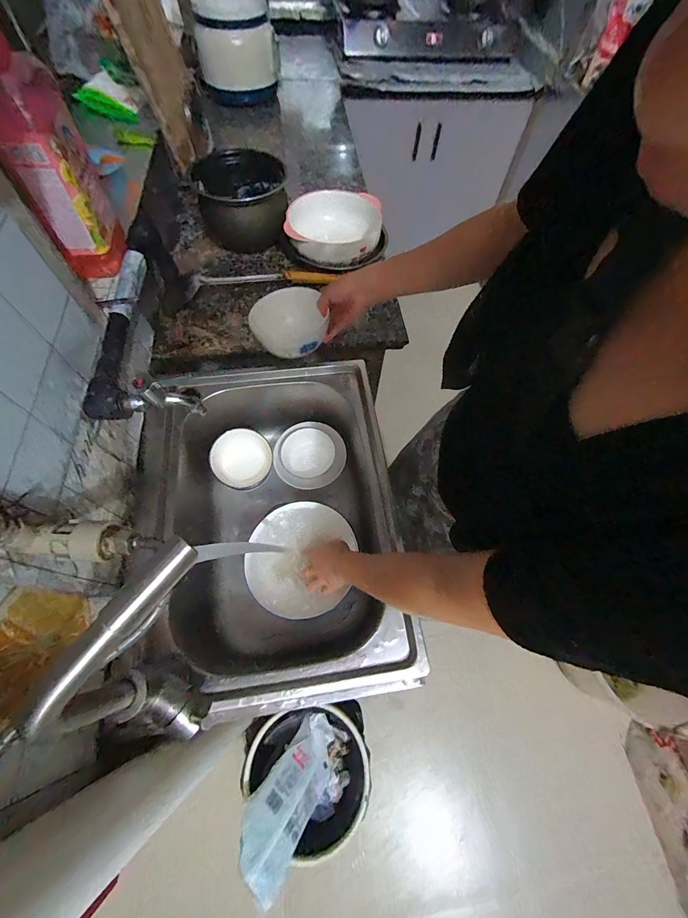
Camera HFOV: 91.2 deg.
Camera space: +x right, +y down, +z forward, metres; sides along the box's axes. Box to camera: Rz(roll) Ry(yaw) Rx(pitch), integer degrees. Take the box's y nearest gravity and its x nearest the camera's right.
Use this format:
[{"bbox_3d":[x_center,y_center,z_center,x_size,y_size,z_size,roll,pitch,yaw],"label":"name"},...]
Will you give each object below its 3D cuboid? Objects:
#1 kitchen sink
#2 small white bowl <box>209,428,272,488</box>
[{"bbox_3d":[-0.123,0.107,0.602,0.384,0.198,0.521,-5,63,-5],"label":"kitchen sink"},{"bbox_3d":[-0.206,-0.005,0.670,0.111,0.110,0.038,-28,23,-20],"label":"small white bowl"}]

